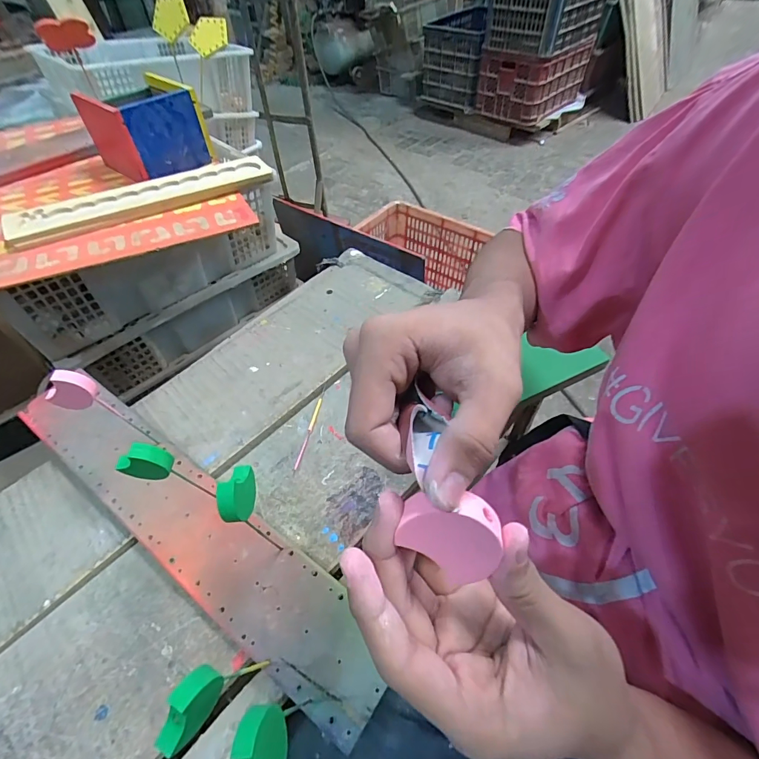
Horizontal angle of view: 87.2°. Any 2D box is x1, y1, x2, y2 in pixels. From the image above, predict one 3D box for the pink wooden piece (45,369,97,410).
[{"bbox_3d":[-0.284,0.009,0.366,0.044,0.040,0.012,-6,51,-2],"label":"pink wooden piece"}]

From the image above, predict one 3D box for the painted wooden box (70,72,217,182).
[{"bbox_3d":[-0.390,-0.420,0.664,0.150,0.104,0.135,32,59,25],"label":"painted wooden box"}]

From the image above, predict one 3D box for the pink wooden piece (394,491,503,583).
[{"bbox_3d":[0.029,0.058,0.156,0.036,0.032,0.013,41,23,-10],"label":"pink wooden piece"}]

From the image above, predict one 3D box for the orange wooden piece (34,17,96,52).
[{"bbox_3d":[-0.519,-0.565,0.654,0.110,0.052,0.014,7,83,11],"label":"orange wooden piece"}]

